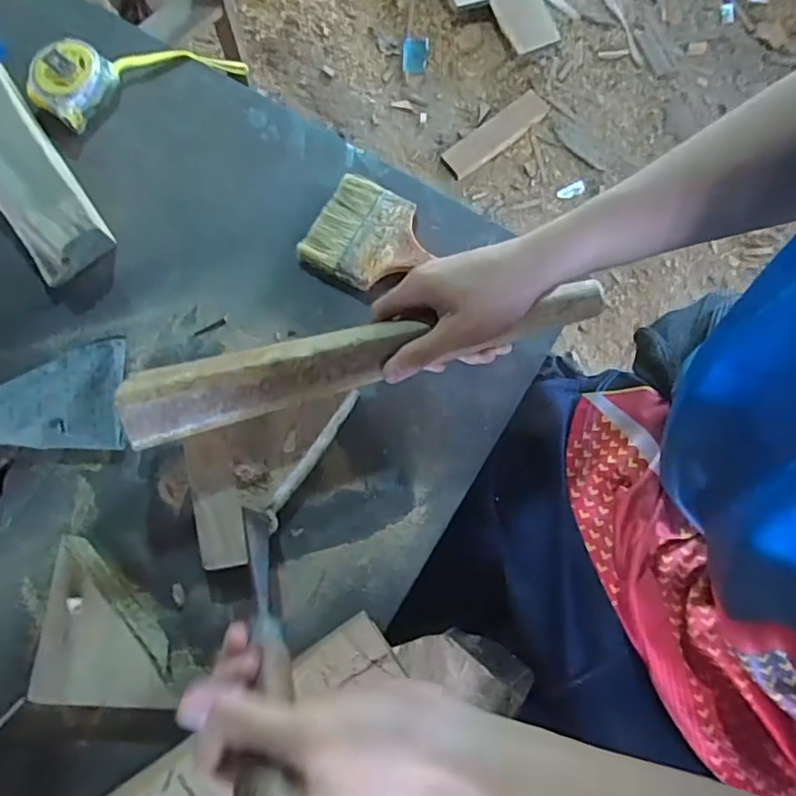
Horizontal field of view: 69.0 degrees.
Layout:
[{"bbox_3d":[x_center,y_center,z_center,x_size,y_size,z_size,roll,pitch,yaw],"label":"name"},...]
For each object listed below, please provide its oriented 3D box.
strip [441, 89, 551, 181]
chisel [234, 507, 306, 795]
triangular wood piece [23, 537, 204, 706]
[{"bbox_3d":[0.246,-0.657,1.440,0.303,0.015,0.089,-39,79,-8],"label":"strip"},{"bbox_3d":[-0.073,0.136,0.333,0.029,0.227,0.026,-18,118,-3],"label":"chisel"},{"bbox_3d":[-0.203,0.166,0.428,0.106,0.030,0.106,6,77,3],"label":"triangular wood piece"}]

